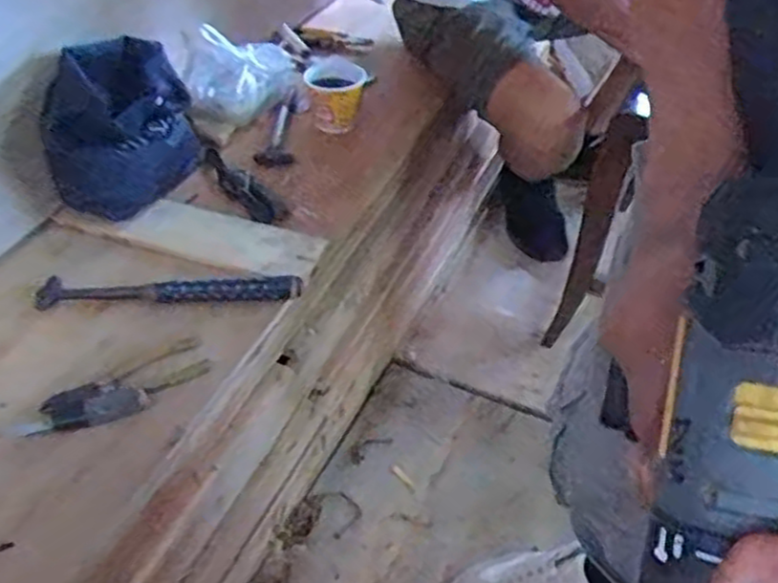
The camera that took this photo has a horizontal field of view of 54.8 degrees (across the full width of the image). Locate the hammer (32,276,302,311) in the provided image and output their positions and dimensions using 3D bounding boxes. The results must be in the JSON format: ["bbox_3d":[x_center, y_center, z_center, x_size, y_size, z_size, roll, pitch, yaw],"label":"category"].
[{"bbox_3d":[-0.257,-0.002,0.869,0.299,0.028,0.046,4,41,-2],"label":"hammer"}]

